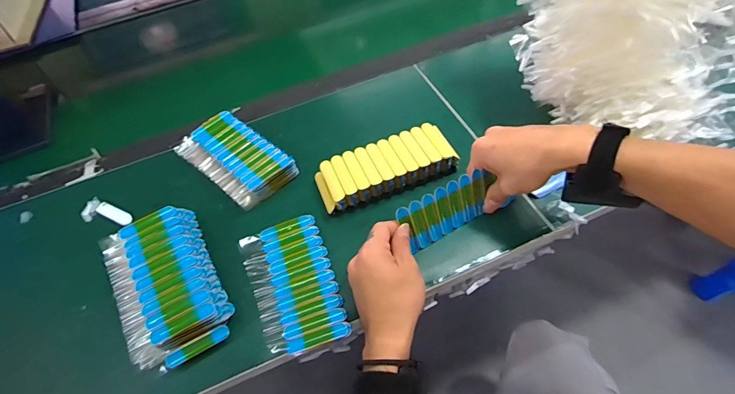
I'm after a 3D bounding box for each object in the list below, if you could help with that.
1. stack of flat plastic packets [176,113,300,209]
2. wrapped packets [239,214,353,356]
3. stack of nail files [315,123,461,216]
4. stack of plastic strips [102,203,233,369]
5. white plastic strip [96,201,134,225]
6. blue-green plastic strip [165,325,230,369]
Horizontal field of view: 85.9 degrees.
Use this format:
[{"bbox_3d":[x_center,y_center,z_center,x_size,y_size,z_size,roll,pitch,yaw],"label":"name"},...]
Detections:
[{"bbox_3d":[-0.176,-0.054,0.528,0.159,0.026,0.088,35,64,26],"label":"stack of flat plastic packets"},{"bbox_3d":[-0.080,0.092,0.429,0.088,0.008,0.150,-21,55,-10],"label":"wrapped packets"},{"bbox_3d":[0.022,-0.036,0.489,0.167,0.038,0.063,-18,55,-8],"label":"stack of nail files"},{"bbox_3d":[-0.214,0.086,0.421,0.095,0.043,0.155,-28,57,-15],"label":"stack of plastic strips"},{"bbox_3d":[-0.323,0.021,0.506,0.057,0.005,0.017,21,58,18],"label":"white plastic strip"},{"bbox_3d":[-0.168,0.148,0.392,0.062,0.016,0.013,-28,57,-15],"label":"blue-green plastic strip"}]

